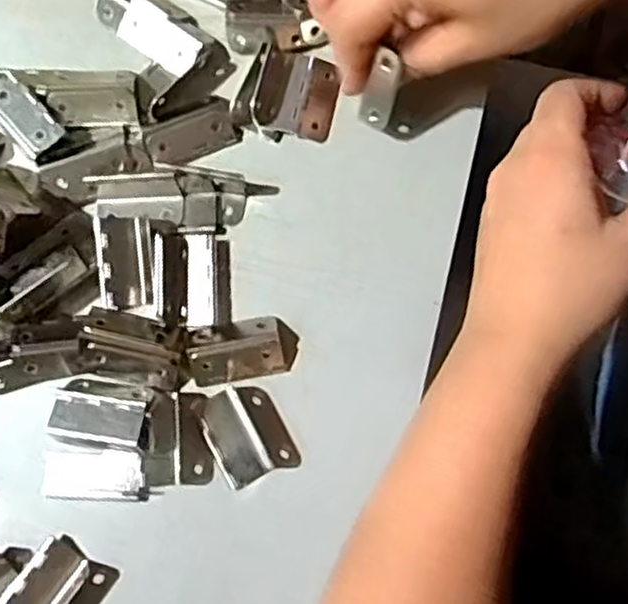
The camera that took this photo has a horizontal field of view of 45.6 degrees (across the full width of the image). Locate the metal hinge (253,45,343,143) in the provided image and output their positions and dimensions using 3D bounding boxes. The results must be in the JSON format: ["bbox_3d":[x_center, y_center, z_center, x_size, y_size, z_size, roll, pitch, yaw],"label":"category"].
[{"bbox_3d":[-0.008,-0.100,0.358,0.038,0.007,0.041,15,79,2],"label":"metal hinge"}]

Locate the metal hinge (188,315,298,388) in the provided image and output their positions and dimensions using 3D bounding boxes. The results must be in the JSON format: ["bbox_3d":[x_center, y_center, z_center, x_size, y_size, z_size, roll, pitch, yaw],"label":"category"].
[{"bbox_3d":[-0.032,0.021,0.335,0.048,0.009,0.026,-10,80,-3],"label":"metal hinge"}]

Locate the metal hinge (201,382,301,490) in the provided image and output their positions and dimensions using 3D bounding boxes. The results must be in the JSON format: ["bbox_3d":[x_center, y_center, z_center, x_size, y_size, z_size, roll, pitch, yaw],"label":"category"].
[{"bbox_3d":[-0.030,0.058,0.330,0.033,0.004,0.042,-27,81,-6],"label":"metal hinge"}]

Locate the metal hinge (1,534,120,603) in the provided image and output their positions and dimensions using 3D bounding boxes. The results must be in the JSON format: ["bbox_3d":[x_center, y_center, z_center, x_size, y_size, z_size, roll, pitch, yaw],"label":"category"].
[{"bbox_3d":[-0.110,0.126,0.317,0.034,0.008,0.043,33,81,5],"label":"metal hinge"}]

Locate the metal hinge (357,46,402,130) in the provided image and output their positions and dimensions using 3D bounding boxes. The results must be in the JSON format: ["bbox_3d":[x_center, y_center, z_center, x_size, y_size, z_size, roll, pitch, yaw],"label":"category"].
[{"bbox_3d":[0.030,-0.093,0.334,0.014,0.038,0.005,18,55,3],"label":"metal hinge"}]

